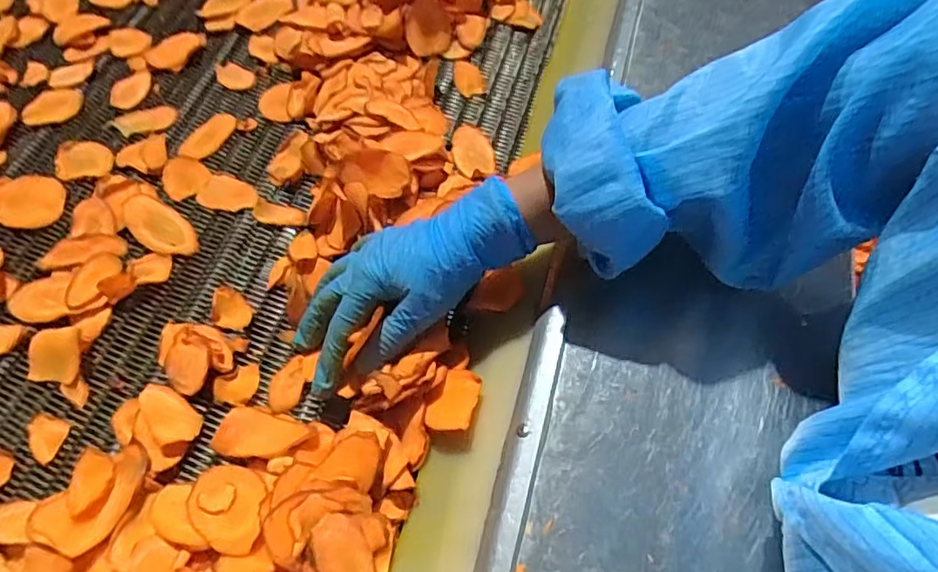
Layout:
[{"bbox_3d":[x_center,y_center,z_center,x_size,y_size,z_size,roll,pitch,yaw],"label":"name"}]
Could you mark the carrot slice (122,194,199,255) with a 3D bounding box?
[{"bbox_3d":[-0.261,-0.051,0.494,0.074,0.009,0.037,34,66,19],"label":"carrot slice"}]

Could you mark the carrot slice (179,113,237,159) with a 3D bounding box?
[{"bbox_3d":[-0.243,-0.141,0.552,0.032,0.007,0.062,28,64,17],"label":"carrot slice"}]

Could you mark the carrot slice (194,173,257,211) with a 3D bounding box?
[{"bbox_3d":[-0.209,-0.082,0.516,0.054,0.007,0.034,10,60,7],"label":"carrot slice"}]

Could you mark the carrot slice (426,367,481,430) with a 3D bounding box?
[{"bbox_3d":[-0.010,0.074,0.381,0.033,0.006,0.042,-1,53,30],"label":"carrot slice"}]

